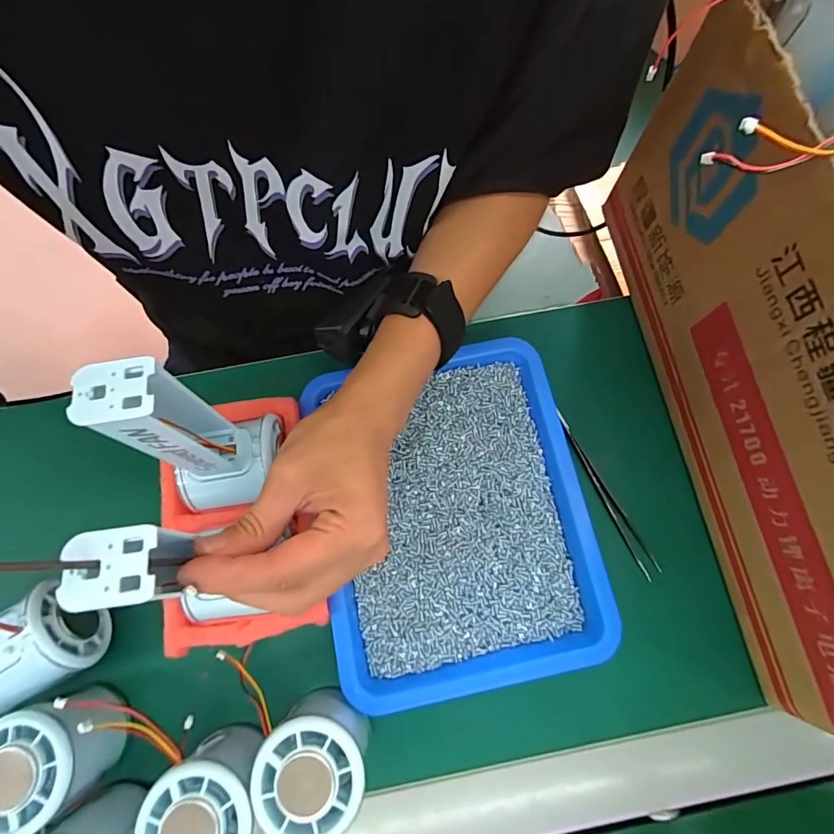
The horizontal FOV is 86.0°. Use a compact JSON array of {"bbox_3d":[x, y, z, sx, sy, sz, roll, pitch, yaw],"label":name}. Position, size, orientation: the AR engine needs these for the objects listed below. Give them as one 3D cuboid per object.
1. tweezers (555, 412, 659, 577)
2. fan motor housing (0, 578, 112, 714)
[{"bbox_3d":[0.132,0.052,0.316,0.010,0.009,0.126,-26,76,-6],"label":"tweezers"},{"bbox_3d":[-0.230,0.134,0.264,0.063,0.046,0.057,-28,76,-6],"label":"fan motor housing"}]

